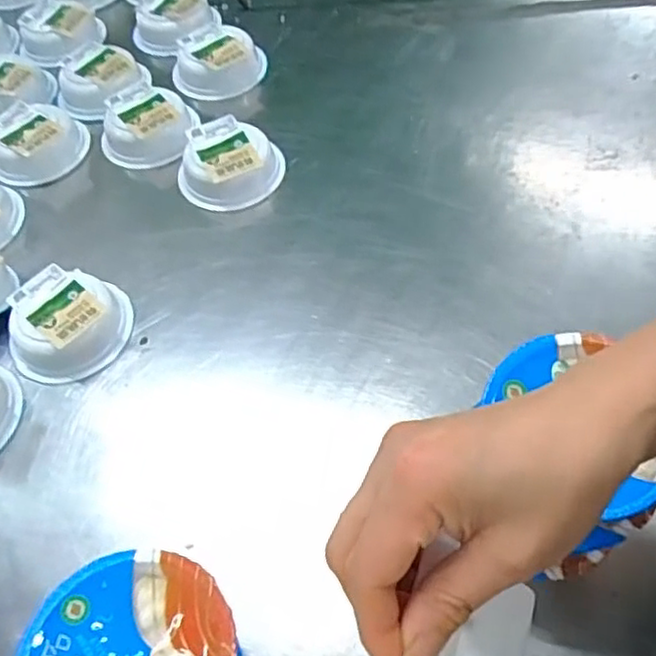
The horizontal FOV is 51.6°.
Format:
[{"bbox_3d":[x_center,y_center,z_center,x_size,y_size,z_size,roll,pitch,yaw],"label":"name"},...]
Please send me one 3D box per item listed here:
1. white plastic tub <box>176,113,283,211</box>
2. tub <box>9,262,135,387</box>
[{"bbox_3d":[-0.104,-0.175,0.725,0.105,0.045,0.098,-3,56,4],"label":"white plastic tub"},{"bbox_3d":[-0.237,-0.002,0.626,0.099,0.046,0.098,-3,56,4],"label":"tub"}]

